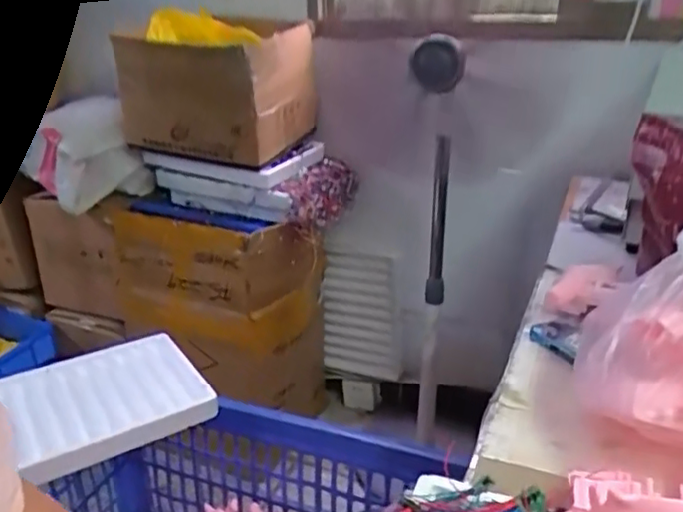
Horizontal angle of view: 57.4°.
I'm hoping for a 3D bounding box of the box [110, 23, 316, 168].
[{"bbox_3d":[-0.266,-0.348,1.343,0.358,0.245,0.232,8,24,20],"label":"box"}]

